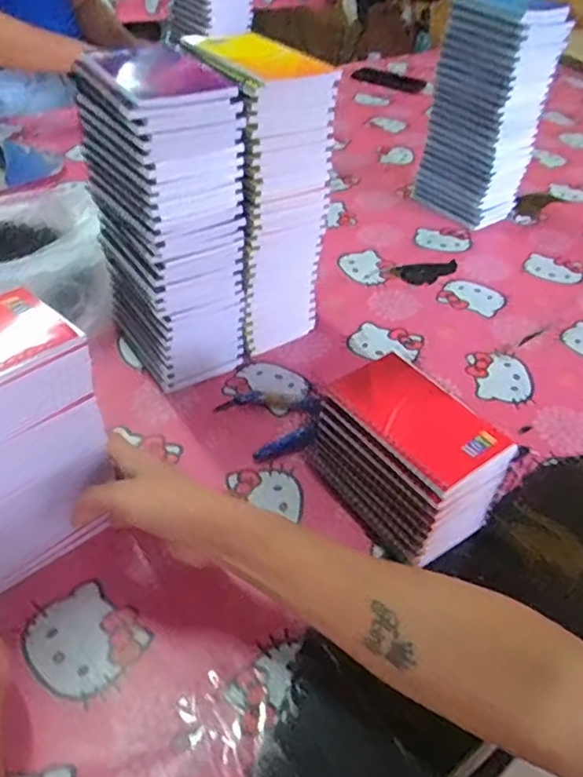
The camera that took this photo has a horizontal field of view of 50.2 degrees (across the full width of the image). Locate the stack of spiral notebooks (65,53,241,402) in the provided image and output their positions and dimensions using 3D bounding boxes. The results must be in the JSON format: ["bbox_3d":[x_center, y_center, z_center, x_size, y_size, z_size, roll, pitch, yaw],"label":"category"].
[{"bbox_3d":[-0.115,-0.146,0.583,0.104,0.291,0.120,-24,50,-27],"label":"stack of spiral notebooks"}]

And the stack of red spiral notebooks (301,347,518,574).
[{"bbox_3d":[0.089,0.058,0.515,0.090,0.111,0.150,-27,51,-29],"label":"stack of red spiral notebooks"}]

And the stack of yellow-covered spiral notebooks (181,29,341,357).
[{"bbox_3d":[-0.036,-0.182,0.631,0.106,0.294,0.117,-20,48,-24],"label":"stack of yellow-covered spiral notebooks"}]

